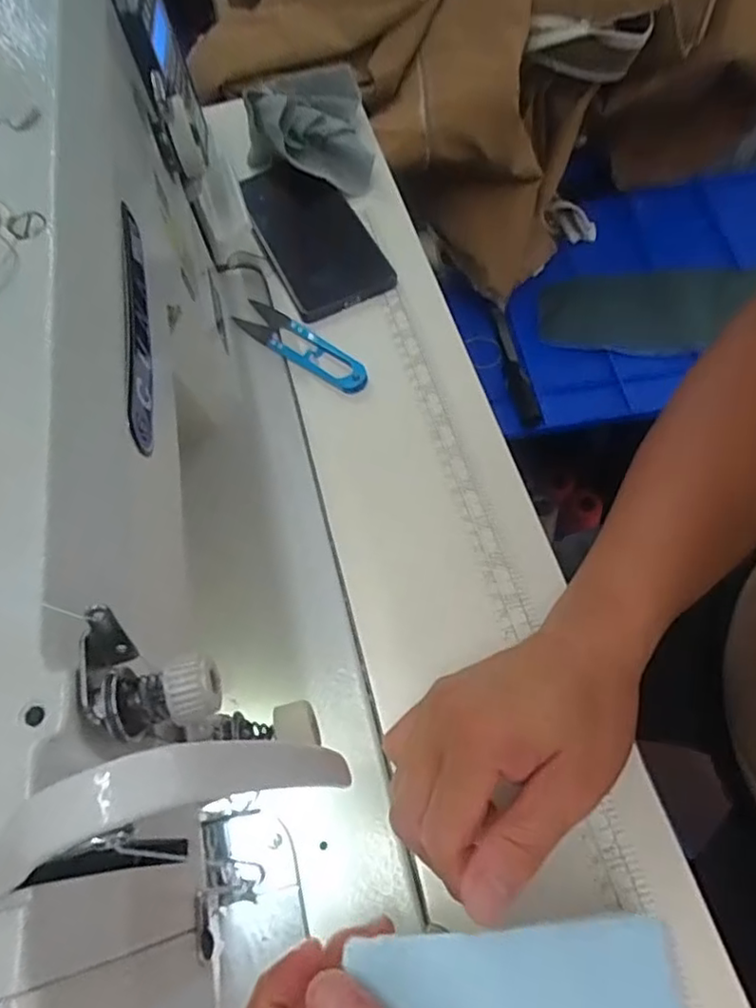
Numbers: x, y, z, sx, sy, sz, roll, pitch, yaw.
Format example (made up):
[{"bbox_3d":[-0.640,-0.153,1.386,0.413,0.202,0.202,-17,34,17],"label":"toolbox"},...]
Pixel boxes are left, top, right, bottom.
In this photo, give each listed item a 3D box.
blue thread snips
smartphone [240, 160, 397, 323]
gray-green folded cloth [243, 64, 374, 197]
[{"bbox_3d":[-0.055,-0.114,0.445,0.116,0.008,0.028,35,72,21],"label":"blue thread snips"},{"bbox_3d":[-0.049,-0.207,0.483,0.078,0.014,0.144,-21,71,-9],"label":"smartphone"},{"bbox_3d":[-0.058,-0.311,0.522,0.097,0.047,0.118,-7,63,3],"label":"gray-green folded cloth"}]

